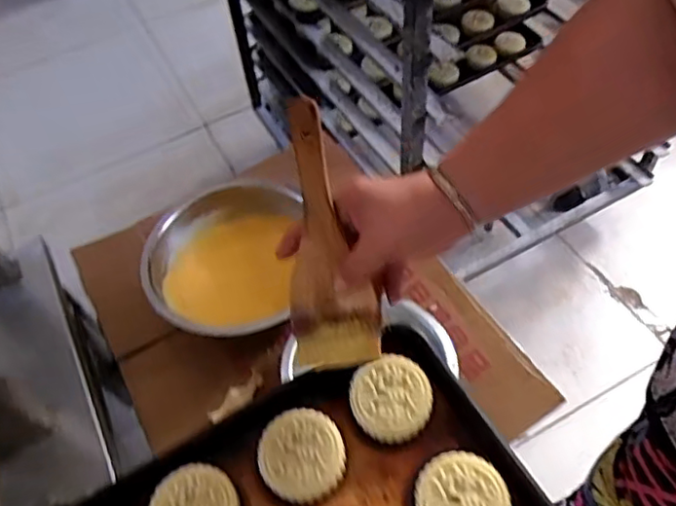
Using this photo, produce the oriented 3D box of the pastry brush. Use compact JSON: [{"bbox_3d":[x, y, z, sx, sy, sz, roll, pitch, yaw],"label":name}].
[{"bbox_3d":[-0.013,-0.010,0.490,0.068,0.219,0.033,-10,14,-1],"label":"pastry brush"}]

